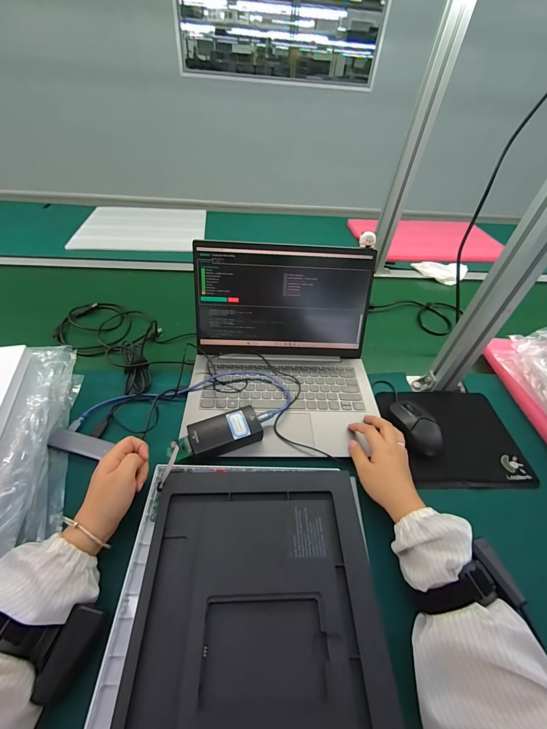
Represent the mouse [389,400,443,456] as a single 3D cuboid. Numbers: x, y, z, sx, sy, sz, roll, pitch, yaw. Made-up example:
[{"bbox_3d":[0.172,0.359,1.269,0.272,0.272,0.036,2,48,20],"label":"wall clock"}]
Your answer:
[{"bbox_3d":[0.234,0.099,0.510,0.056,0.034,0.097,-7,47,-12],"label":"mouse"}]

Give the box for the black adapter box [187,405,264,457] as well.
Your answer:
[{"bbox_3d":[-0.072,0.102,0.468,0.104,0.031,0.050,-16,50,-20],"label":"black adapter box"}]

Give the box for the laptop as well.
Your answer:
[{"bbox_3d":[0.021,-0.038,0.513,0.319,0.179,0.318,2,46,-4],"label":"laptop"}]

